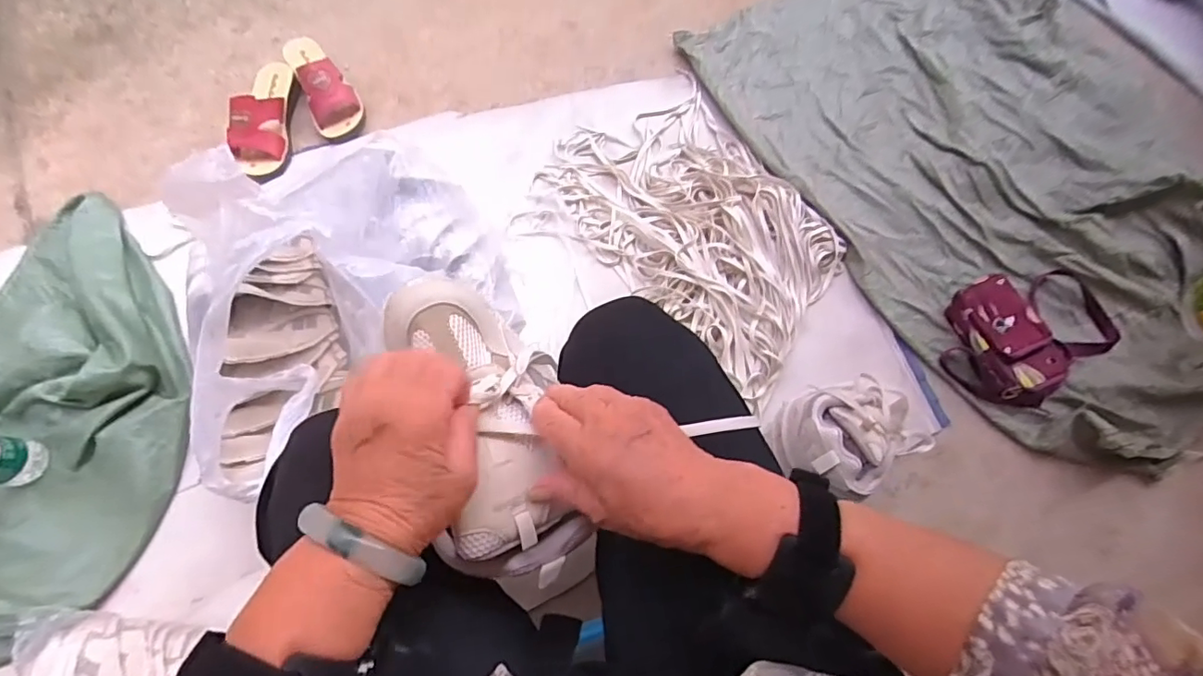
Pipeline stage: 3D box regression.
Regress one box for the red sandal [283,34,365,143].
[{"bbox_3d":[-0.494,-0.451,0.947,0.087,0.096,0.220,-30,76,-11],"label":"red sandal"}]

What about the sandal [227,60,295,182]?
[{"bbox_3d":[-0.576,-0.376,0.921,0.084,0.073,0.223,-4,72,-4],"label":"sandal"}]

